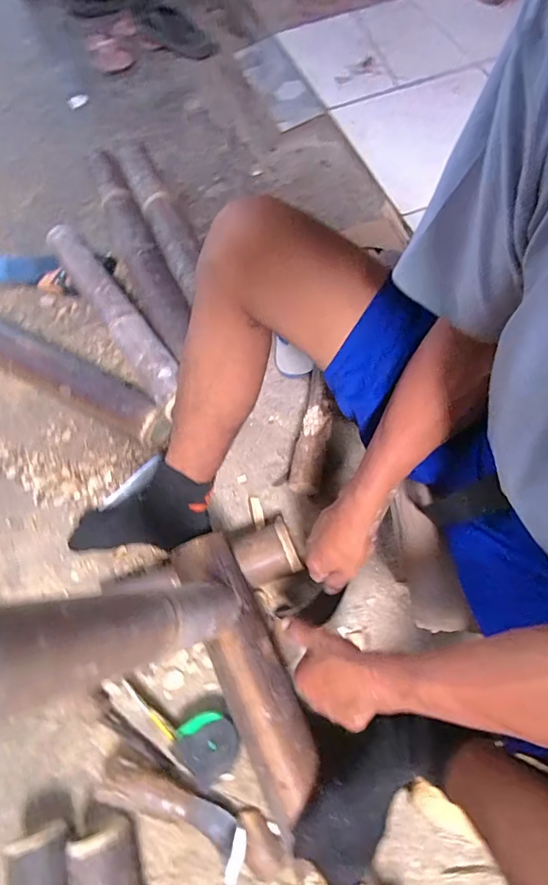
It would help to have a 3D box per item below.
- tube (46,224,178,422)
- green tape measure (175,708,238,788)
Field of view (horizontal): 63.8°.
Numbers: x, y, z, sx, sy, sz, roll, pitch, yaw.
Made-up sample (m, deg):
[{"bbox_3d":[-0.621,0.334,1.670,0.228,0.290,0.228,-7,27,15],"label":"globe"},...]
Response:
[{"bbox_3d":[-0.298,-0.257,0.816,0.070,0.048,0.534,-33,68,-11],"label":"tube"},{"bbox_3d":[-0.086,0.403,0.591,0.071,0.042,0.075,-1,65,3],"label":"green tape measure"}]

